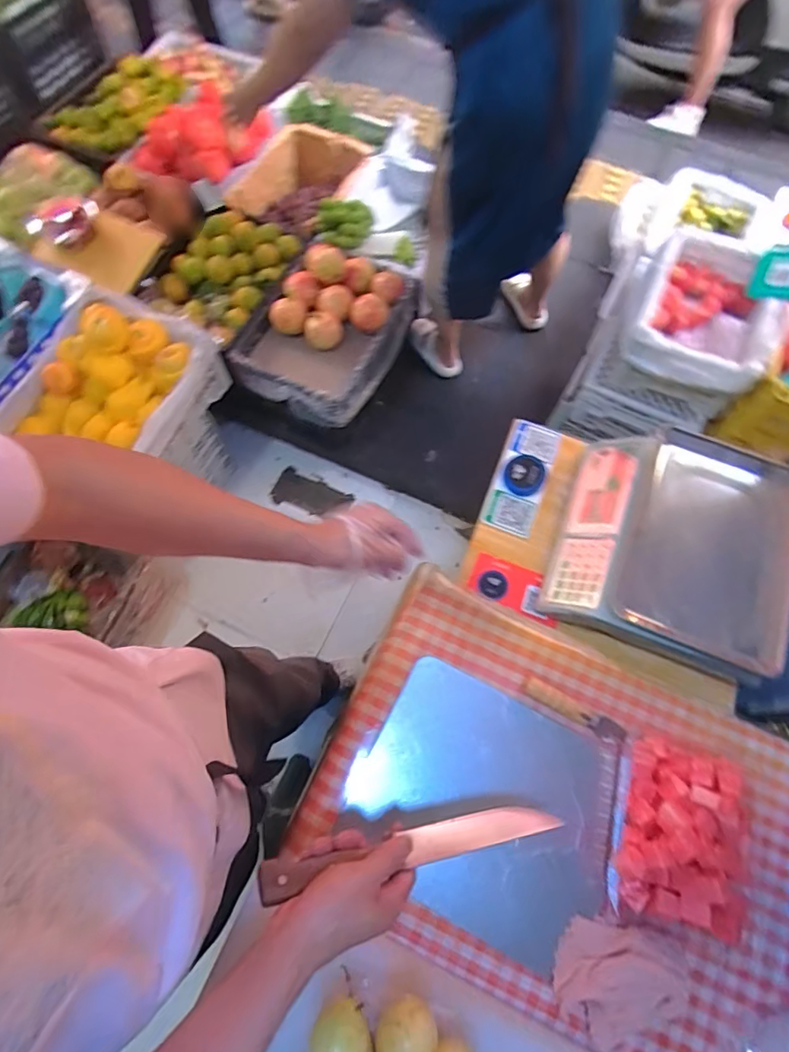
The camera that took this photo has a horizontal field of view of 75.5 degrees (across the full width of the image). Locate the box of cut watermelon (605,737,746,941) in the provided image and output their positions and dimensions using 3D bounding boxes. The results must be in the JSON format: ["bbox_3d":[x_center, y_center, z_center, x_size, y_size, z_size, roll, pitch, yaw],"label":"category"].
[{"bbox_3d":[0.300,0.326,0.533,0.139,0.080,0.178,15,70,4],"label":"box of cut watermelon"}]

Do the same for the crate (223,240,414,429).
[{"bbox_3d":[-0.179,-0.549,1.442,0.355,0.192,0.546,32,72,10],"label":"crate"}]

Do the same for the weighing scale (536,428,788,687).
[{"bbox_3d":[0.431,0.025,0.790,0.304,0.137,0.325,23,70,7],"label":"weighing scale"}]

